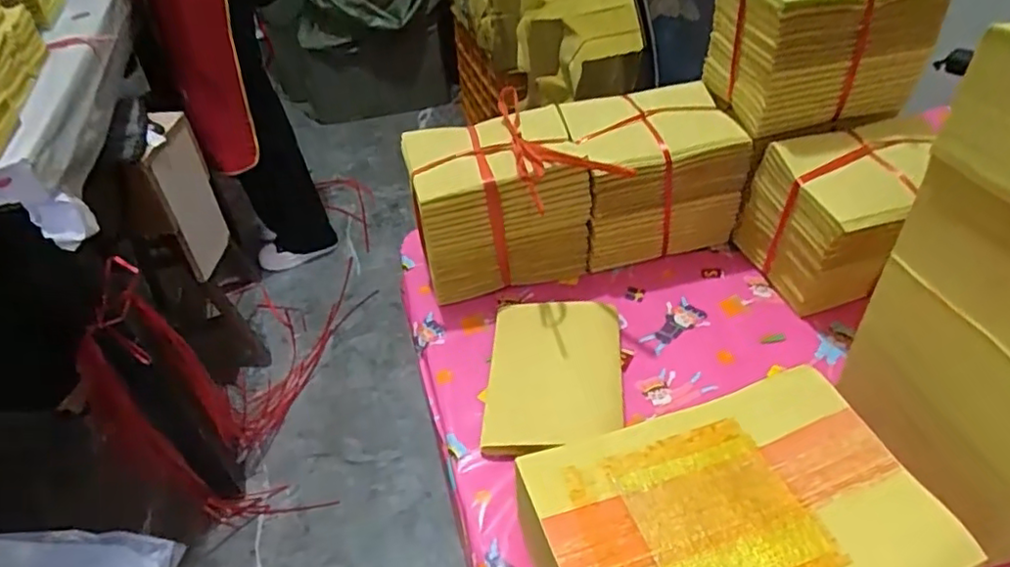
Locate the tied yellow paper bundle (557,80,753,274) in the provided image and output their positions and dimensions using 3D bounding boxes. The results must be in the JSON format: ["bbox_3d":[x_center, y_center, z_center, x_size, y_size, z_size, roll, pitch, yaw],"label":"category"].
[{"bbox_3d":[0.151,-0.113,0.671,0.159,0.154,0.111,-13,44,-10],"label":"tied yellow paper bundle"}]

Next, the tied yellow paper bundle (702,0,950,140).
[{"bbox_3d":[0.300,-0.238,0.601,0.167,0.131,0.119,-6,43,-3],"label":"tied yellow paper bundle"}]

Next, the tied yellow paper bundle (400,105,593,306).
[{"bbox_3d":[-0.007,-0.080,0.650,0.167,0.151,0.122,-12,44,-9],"label":"tied yellow paper bundle"}]

